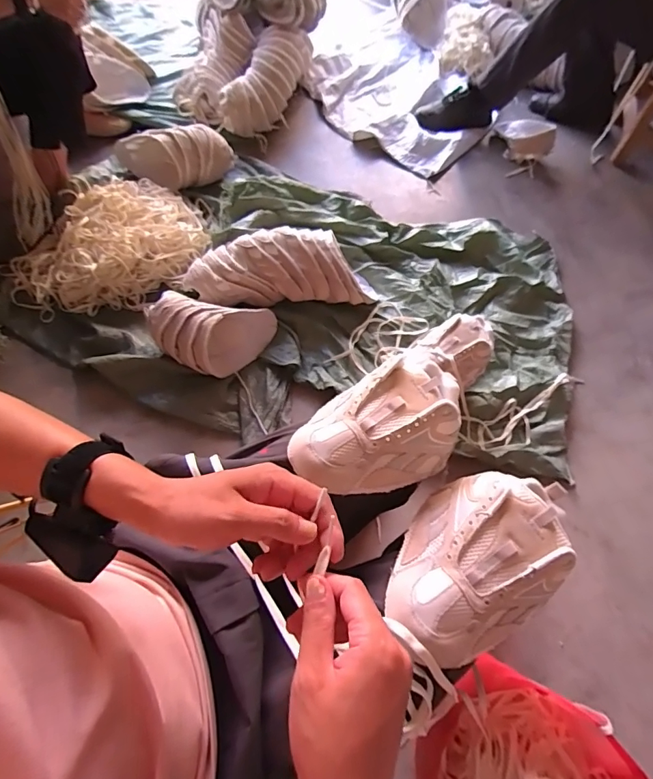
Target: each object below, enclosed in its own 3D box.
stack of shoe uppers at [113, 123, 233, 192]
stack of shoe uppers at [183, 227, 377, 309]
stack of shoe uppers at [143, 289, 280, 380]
[{"bbox_3d":[-0.428,-0.670,1.230,0.312,0.111,0.127,-16,65,-10],"label":"stack of shoe uppers"},{"bbox_3d":[-0.110,-0.302,1.101,0.464,0.143,0.158,-5,64,-5],"label":"stack of shoe uppers"},{"bbox_3d":[-0.267,-0.123,1.018,0.274,0.151,0.157,4,63,0],"label":"stack of shoe uppers"}]

